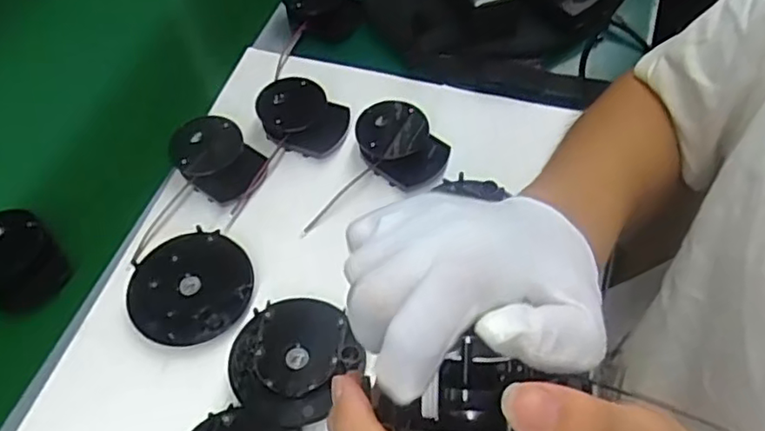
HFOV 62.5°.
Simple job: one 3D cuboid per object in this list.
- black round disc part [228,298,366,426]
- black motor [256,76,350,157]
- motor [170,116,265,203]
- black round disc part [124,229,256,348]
[{"bbox_3d":[-0.063,0.100,0.454,0.092,0.010,0.088,-2,56,3],"label":"black round disc part"},{"bbox_3d":[-0.071,-0.093,0.574,0.076,0.035,0.064,-3,56,2],"label":"black motor"},{"bbox_3d":[-0.145,-0.050,0.554,0.078,0.032,0.064,38,66,25],"label":"motor"},{"bbox_3d":[-0.150,0.055,0.495,0.093,0.013,0.092,-2,56,3],"label":"black round disc part"}]

